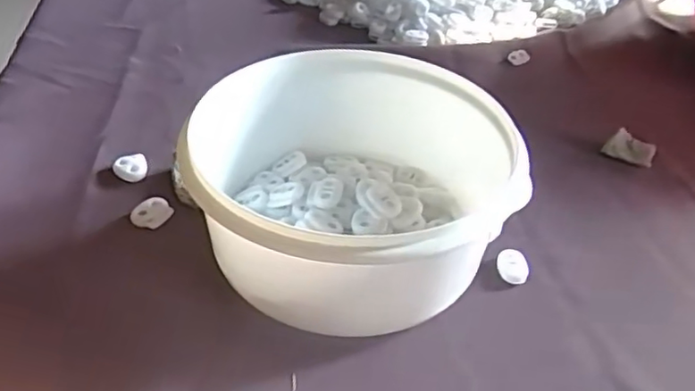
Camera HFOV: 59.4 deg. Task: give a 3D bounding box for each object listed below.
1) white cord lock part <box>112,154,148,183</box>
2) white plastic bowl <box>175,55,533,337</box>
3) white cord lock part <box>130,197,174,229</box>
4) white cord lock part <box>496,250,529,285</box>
[{"bbox_3d":[-0.134,-0.017,0.376,0.020,0.008,0.015,-12,43,-16],"label":"white cord lock part"},{"bbox_3d":[0.004,-0.003,0.317,0.149,0.076,0.159,-5,41,-8],"label":"white plastic bowl"},{"bbox_3d":[-0.112,0.010,0.349,0.018,0.007,0.021,26,46,25],"label":"white cord lock part"},{"bbox_3d":[0.089,0.038,0.328,0.015,0.008,0.020,1,41,-2],"label":"white cord lock part"}]

